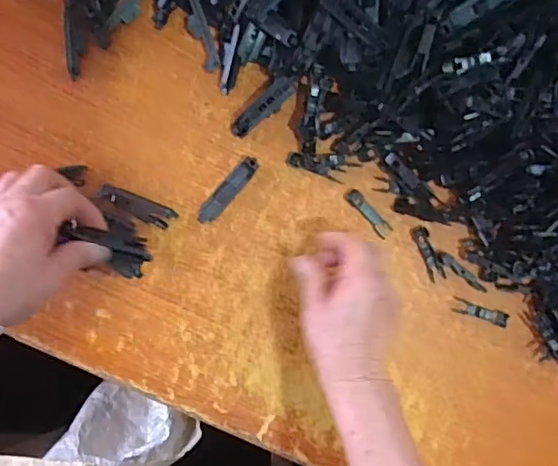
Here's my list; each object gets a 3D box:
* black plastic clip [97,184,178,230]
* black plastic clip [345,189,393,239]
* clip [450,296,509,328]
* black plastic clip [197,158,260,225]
[{"bbox_3d":[-0.132,-0.024,0.517,0.072,0.011,0.020,22,90,-3],"label":"black plastic clip"},{"bbox_3d":[0.086,-0.019,0.533,0.014,0.006,0.057,-42,93,-2],"label":"black plastic clip"},{"bbox_3d":[0.196,0.077,0.539,0.056,0.004,0.014,18,90,-3],"label":"clip"},{"bbox_3d":[-0.048,-0.040,0.523,0.018,0.008,0.076,42,88,-3],"label":"black plastic clip"}]

